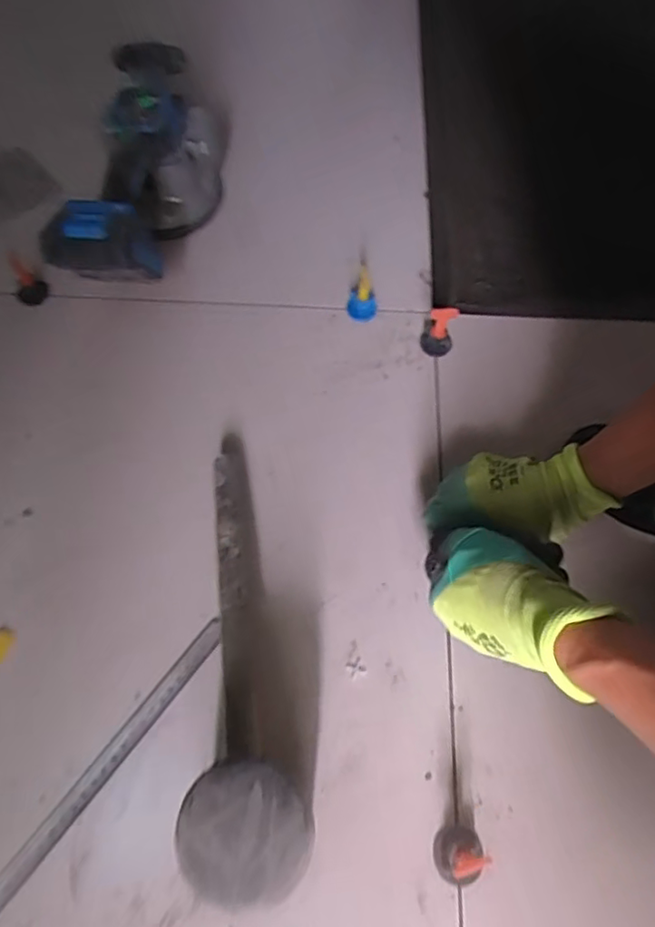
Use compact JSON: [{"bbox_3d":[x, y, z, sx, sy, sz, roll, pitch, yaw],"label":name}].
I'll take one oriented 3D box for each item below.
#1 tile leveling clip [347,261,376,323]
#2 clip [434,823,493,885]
[{"bbox_3d":[0.037,-0.179,0.617,0.030,0.046,0.042,3,63,0],"label":"tile leveling clip"},{"bbox_3d":[0.090,0.266,0.400,0.031,0.037,0.034,0,63,-1],"label":"clip"}]

